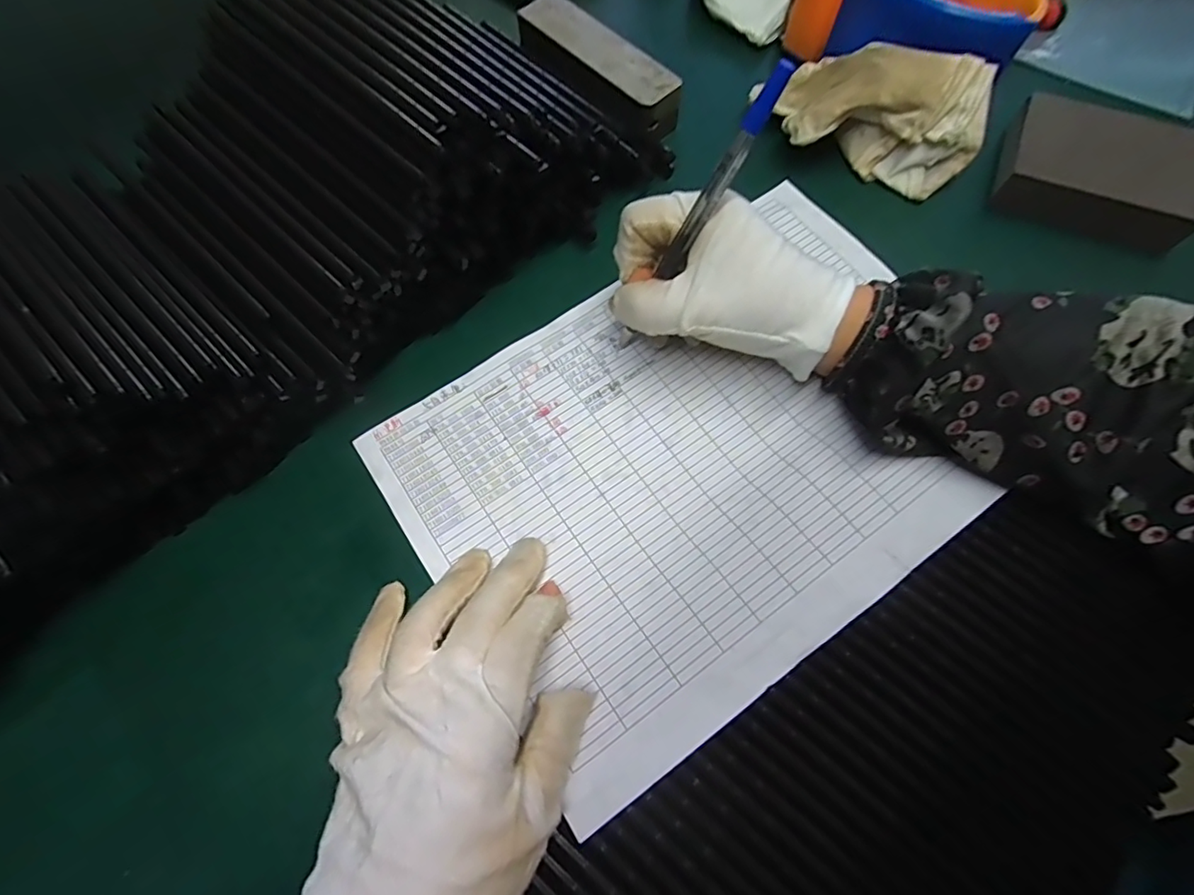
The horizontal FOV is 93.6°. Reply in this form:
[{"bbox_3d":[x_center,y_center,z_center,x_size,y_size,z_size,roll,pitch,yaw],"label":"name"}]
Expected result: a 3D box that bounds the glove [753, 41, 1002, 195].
[{"bbox_3d":[0.156,-0.195,0.322,0.126,0.046,0.065,33,76,12],"label":"glove"}]

